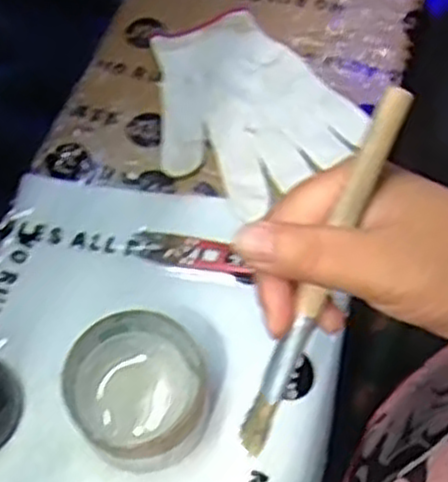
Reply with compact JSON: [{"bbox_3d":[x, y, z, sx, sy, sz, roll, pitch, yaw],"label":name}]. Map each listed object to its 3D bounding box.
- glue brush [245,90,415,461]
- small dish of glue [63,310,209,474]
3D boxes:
[{"bbox_3d":[0.037,0.015,0.299,0.012,0.007,0.152,26,104,16],"label":"glue brush"},{"bbox_3d":[-0.052,0.091,0.468,0.080,0.049,0.084,-1,59,2],"label":"small dish of glue"}]

